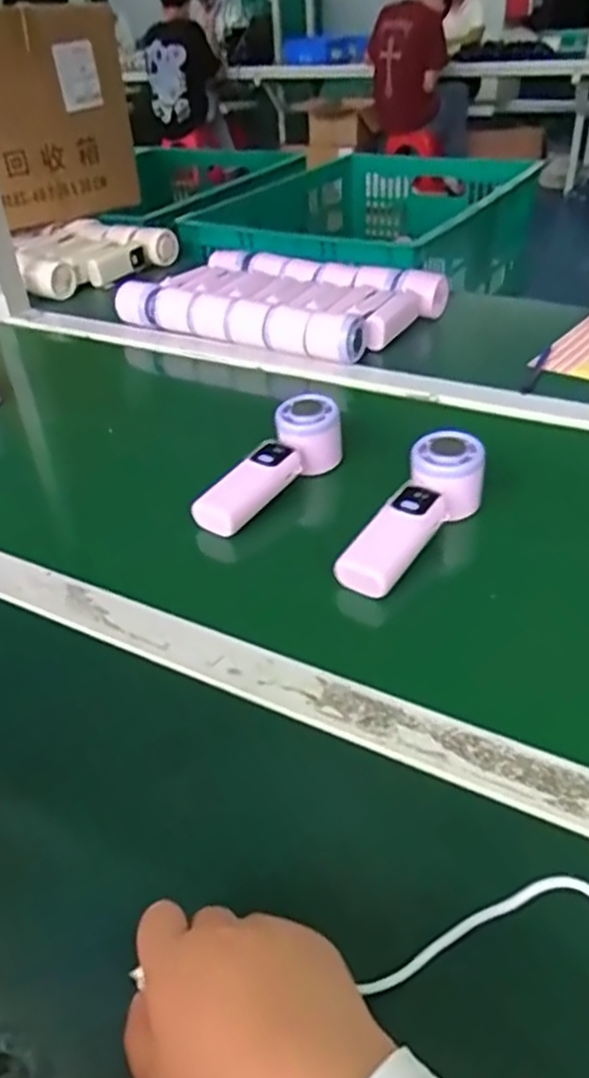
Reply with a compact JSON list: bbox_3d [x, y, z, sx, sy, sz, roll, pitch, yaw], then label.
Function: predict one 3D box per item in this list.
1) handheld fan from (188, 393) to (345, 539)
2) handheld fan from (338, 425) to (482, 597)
[{"bbox_3d":[-0.022,-0.060,0.645,0.051,0.056,0.167,28,61,34],"label":"handheld fan"},{"bbox_3d":[0.095,-0.023,0.560,0.058,0.046,0.170,21,43,29],"label":"handheld fan"}]

